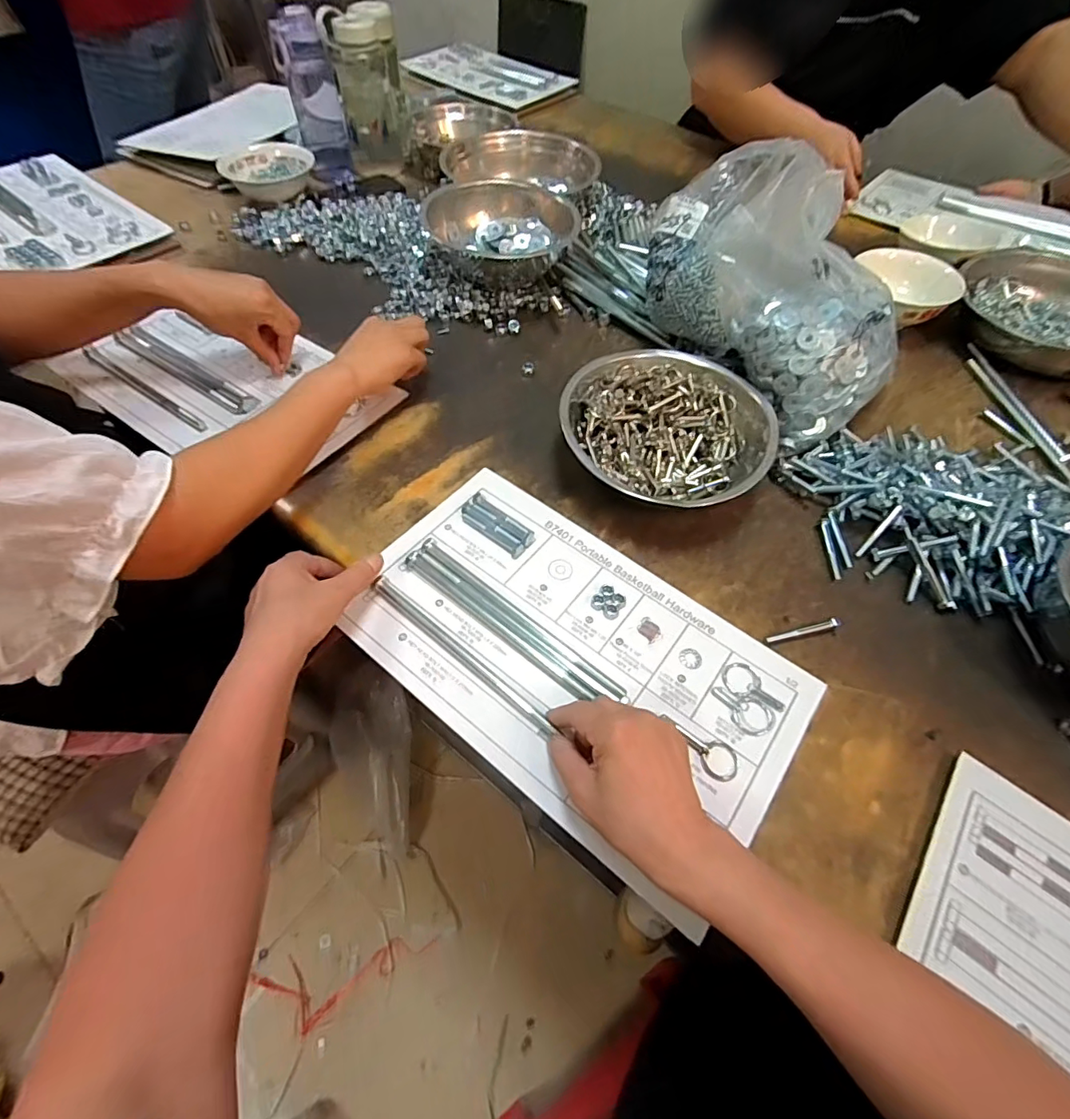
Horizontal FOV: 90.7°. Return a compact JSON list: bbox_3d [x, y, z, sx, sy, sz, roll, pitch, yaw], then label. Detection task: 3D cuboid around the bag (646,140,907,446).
[{"bbox_3d":[0.278,-0.305,0.592,0.179,0.176,0.300,-26,61,-20],"label":"bag"}]

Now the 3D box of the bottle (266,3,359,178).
[{"bbox_3d":[-0.356,-0.747,0.868,0.069,0.201,0.074,38,63,21],"label":"bottle"}]

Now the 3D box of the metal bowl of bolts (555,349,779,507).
[{"bbox_3d":[0.137,-0.144,0.565,0.208,0.060,0.195,2,56,-2],"label":"metal bowl of bolts"}]

